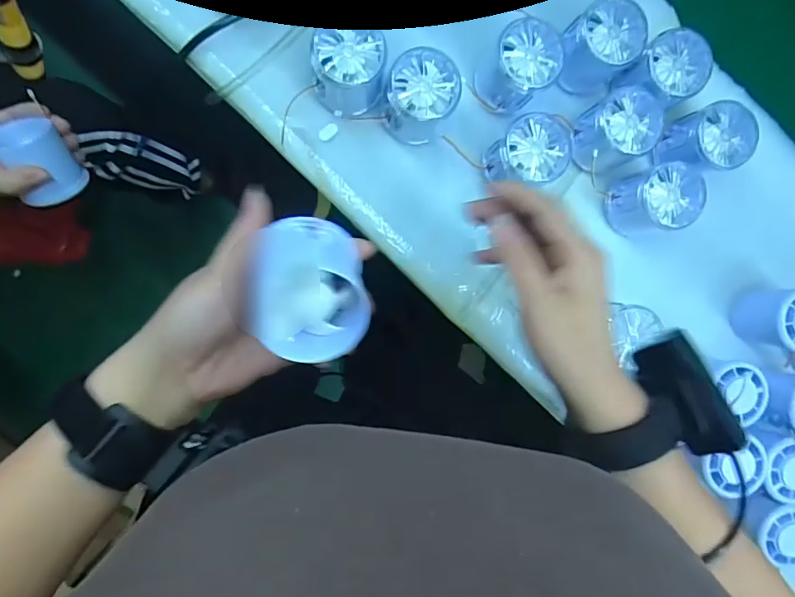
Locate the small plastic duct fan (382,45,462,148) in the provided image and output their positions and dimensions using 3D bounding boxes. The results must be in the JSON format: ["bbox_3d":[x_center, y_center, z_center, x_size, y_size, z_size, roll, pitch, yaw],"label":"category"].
[{"bbox_3d":[0.017,-0.160,0.384,0.053,0.053,0.055,0,92,-7],"label":"small plastic duct fan"}]

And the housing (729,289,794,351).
[{"bbox_3d":[0.344,0.017,0.428,0.055,0.056,0.052,0,92,-7],"label":"housing"}]

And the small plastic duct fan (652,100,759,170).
[{"bbox_3d":[0.259,-0.132,0.406,0.062,0.042,0.053,-12,94,-7],"label":"small plastic duct fan"}]

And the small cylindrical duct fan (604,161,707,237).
[{"bbox_3d":[0.219,-0.083,0.414,0.055,0.058,0.051,-11,93,-7],"label":"small cylindrical duct fan"}]

